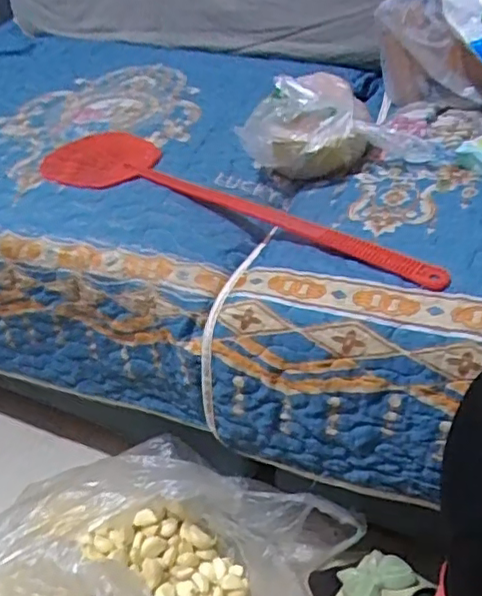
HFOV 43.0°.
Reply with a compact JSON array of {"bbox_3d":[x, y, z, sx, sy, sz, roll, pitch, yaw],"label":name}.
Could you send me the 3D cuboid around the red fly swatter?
[{"bbox_3d":[-0.011,-0.115,0.668,0.488,0.021,0.117,19,51,24],"label":"red fly swatter"}]

